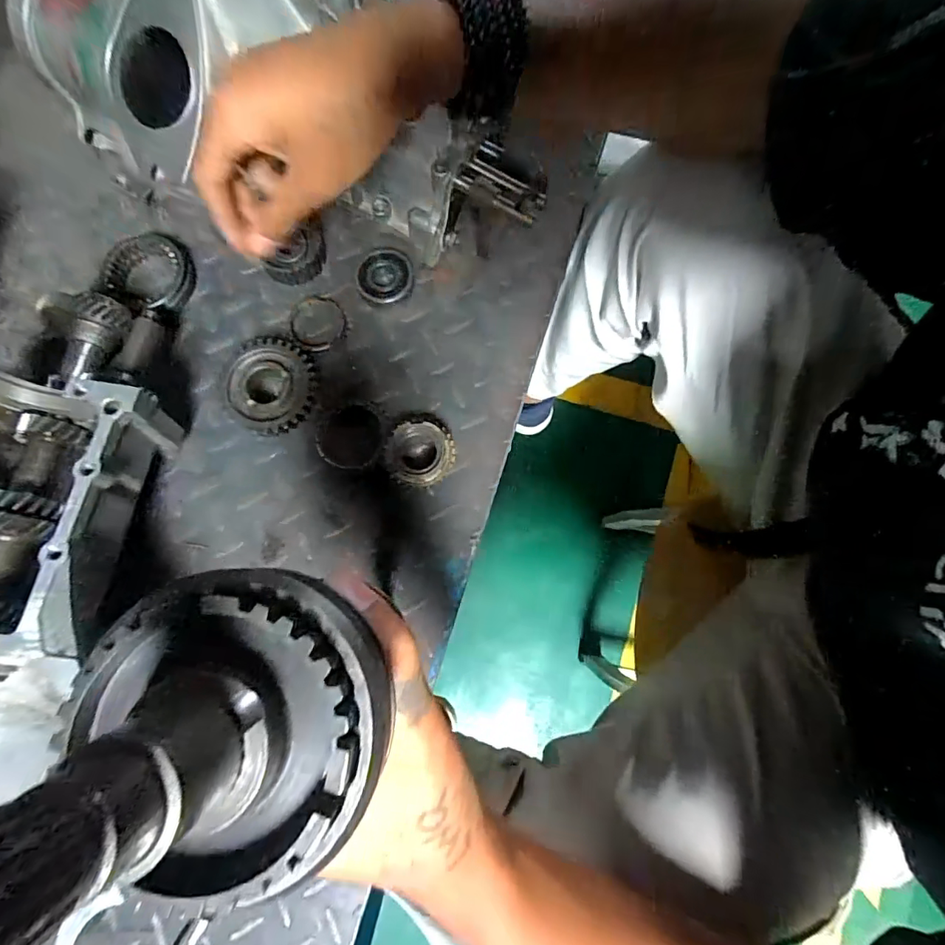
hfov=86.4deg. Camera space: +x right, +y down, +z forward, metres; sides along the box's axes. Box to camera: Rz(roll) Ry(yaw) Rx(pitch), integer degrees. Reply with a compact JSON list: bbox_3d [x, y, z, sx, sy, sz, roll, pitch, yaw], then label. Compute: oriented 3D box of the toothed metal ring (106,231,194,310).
[{"bbox_3d":[-0.282,-0.179,0.444,0.071,0.022,0.065,0,79,-1],"label":"toothed metal ring"}]

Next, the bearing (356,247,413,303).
[{"bbox_3d":[-0.076,-0.171,0.441,0.047,0.016,0.051,0,79,-1],"label":"bearing"}]

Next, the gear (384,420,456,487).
[{"bbox_3d":[-0.042,-0.013,0.406,0.054,0.033,0.051,7,79,1],"label":"gear"}]

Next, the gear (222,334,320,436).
[{"bbox_3d":[-0.162,-0.068,0.416,0.071,0.030,0.081,2,79,0],"label":"gear"}]

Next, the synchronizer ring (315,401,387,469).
[{"bbox_3d":[-0.100,-0.031,0.418,0.059,0.008,0.053,-15,80,-3],"label":"synchronizer ring"}]

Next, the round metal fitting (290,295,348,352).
[{"bbox_3d":[-0.135,-0.131,0.439,0.048,0.004,0.055,-38,82,-7],"label":"round metal fitting"}]

